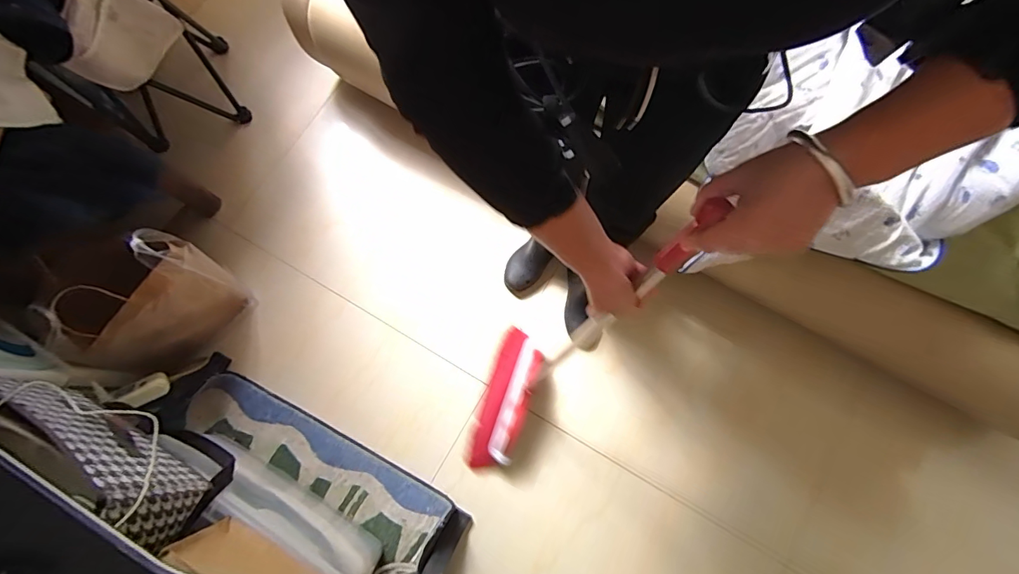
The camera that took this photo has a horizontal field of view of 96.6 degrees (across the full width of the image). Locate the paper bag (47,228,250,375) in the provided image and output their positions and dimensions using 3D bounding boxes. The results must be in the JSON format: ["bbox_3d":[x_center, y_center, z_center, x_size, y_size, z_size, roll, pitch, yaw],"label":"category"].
[{"bbox_3d":[-0.734,0.043,0.970,0.125,0.281,0.282,31,78,6],"label":"paper bag"}]

